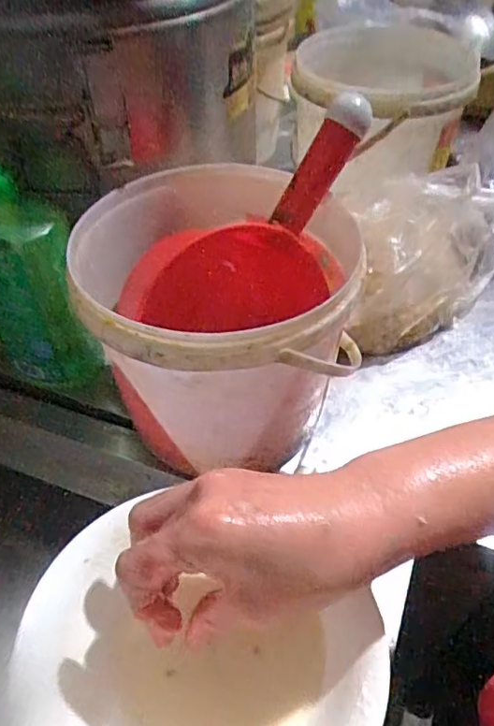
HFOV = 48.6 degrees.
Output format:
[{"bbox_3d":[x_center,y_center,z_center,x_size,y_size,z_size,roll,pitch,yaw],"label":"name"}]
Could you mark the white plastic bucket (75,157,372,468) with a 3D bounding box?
[{"bbox_3d":[-0.020,-0.039,0.473,0.211,0.168,0.222,-1,47,2],"label":"white plastic bucket"}]

